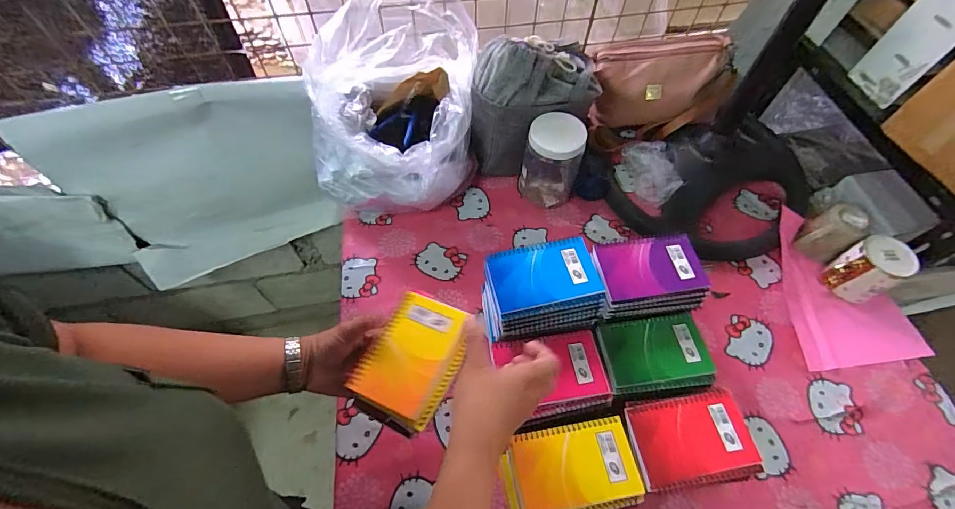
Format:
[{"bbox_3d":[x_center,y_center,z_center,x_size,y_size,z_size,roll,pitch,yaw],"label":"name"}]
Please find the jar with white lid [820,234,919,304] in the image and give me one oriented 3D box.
[{"bbox_3d":[0.653,0.029,0.698,0.078,0.096,0.083,-30,64,-17],"label":"jar with white lid"}]

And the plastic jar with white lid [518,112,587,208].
[{"bbox_3d":[0.138,-0.169,0.779,0.104,0.163,0.081,14,60,8],"label":"plastic jar with white lid"}]

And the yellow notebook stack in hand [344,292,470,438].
[{"bbox_3d":[-0.071,0.116,0.469,0.095,0.026,0.143,22,61,13],"label":"yellow notebook stack in hand"}]

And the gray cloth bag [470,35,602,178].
[{"bbox_3d":[0.100,-0.252,0.776,0.220,0.249,0.132,3,59,1],"label":"gray cloth bag"}]

